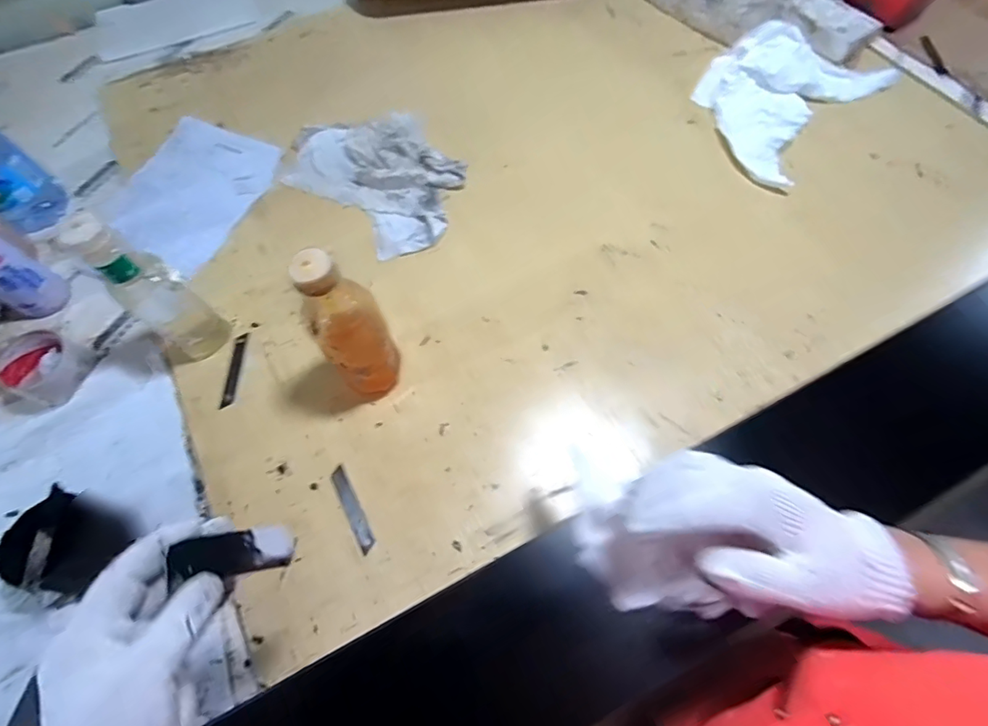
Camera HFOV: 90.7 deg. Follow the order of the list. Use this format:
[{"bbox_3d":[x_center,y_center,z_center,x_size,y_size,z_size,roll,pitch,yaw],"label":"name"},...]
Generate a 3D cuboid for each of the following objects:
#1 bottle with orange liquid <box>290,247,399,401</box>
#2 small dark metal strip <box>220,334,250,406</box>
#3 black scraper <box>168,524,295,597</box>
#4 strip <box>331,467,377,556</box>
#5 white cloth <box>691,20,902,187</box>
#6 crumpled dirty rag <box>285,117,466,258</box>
[{"bbox_3d":[-0.144,-0.029,0.494,0.072,0.207,0.064,-23,66,-8],"label":"bottle with orange liquid"},{"bbox_3d":[-0.320,0.008,0.600,0.016,0.007,0.100,-2,60,2],"label":"small dark metal strip"},{"bbox_3d":[-0.156,0.115,0.296,0.010,0.066,0.027,-39,60,35],"label":"black scraper"},{"bbox_3d":[-0.151,0.155,0.521,0.018,0.004,0.097,-28,67,-10],"label":"strip"},{"bbox_3d":[0.436,-0.416,0.741,0.218,0.052,0.308,41,73,19],"label":"white cloth"},{"bbox_3d":[-0.172,-0.284,0.711,0.295,0.042,0.187,39,72,18],"label":"crumpled dirty rag"}]

